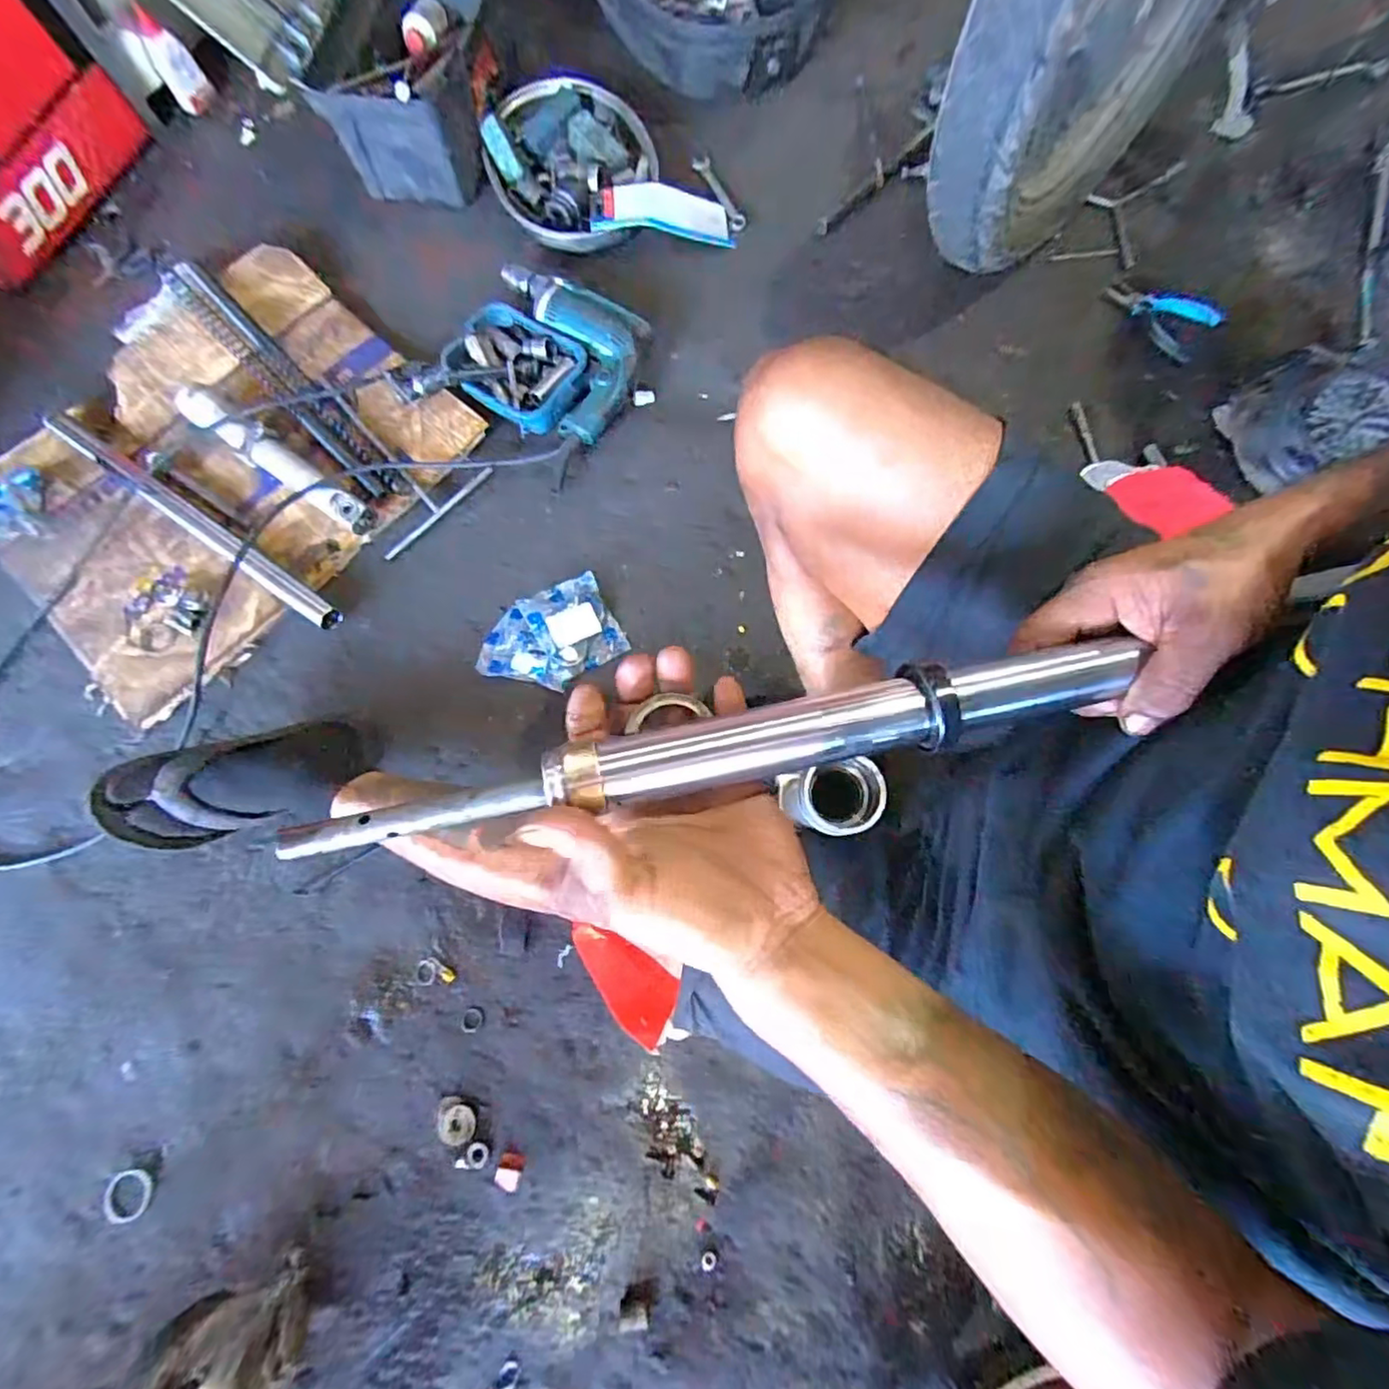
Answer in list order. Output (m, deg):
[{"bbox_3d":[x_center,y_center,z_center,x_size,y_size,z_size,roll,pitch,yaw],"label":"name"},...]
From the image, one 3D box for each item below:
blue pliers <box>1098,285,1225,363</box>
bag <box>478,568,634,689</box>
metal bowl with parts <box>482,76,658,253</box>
[{"bbox_3d":[0.647,-0.535,0.860,0.098,0.016,0.144,-42,76,-10],"label":"blue pliers"},{"bbox_3d":[-0.181,-0.069,0.770,0.169,0.030,0.113,-28,75,-8],"label":"bag"},{"bbox_3d":[-0.194,-0.813,0.949,0.250,0.062,0.273,-1,73,2],"label":"metal bowl with parts"}]

